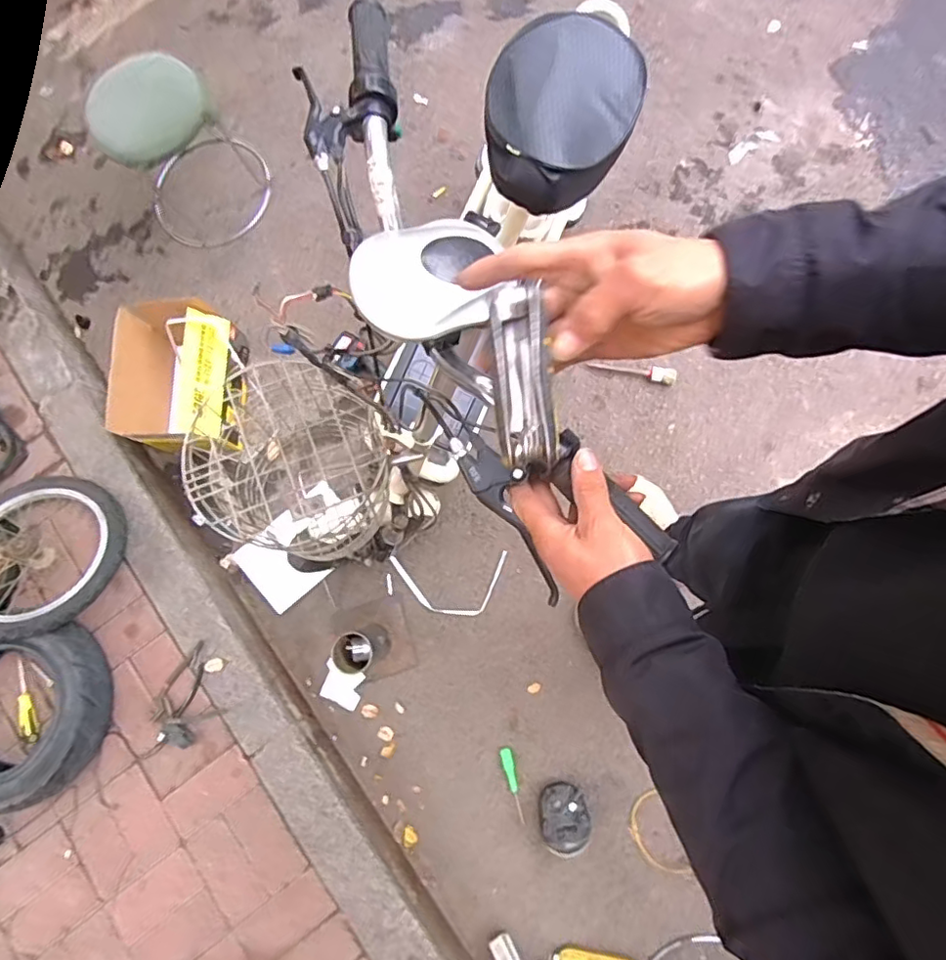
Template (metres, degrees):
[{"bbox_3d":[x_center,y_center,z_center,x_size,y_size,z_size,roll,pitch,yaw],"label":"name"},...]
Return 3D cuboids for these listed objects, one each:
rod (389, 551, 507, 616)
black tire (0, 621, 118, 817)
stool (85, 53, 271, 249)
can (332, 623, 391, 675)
[{"bbox_3d":[-0.059,0.262,1.432,0.287,0.015,0.151,-3,82,4],"label":"rod"},{"bbox_3d":[-0.979,0.495,1.228,0.382,0.115,0.363,0,78,1],"label":"black tire"},{"bbox_3d":[-0.726,-0.832,1.447,0.258,0.359,0.325,40,85,9],"label":"stool"},{"bbox_3d":[-0.253,0.384,1.314,0.106,0.196,0.092,-33,80,-2],"label":"can"}]

